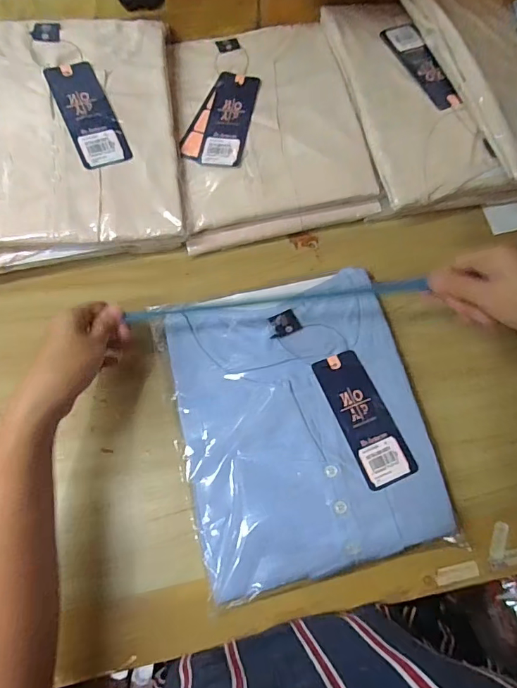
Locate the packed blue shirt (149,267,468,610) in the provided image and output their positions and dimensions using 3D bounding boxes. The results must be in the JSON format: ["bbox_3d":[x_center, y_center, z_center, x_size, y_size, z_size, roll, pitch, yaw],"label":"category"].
[{"bbox_3d":[0.035,0.062,0.408,0.206,0.027,0.255,-14,72,-8],"label":"packed blue shirt"}]

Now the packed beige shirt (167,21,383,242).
[{"bbox_3d":[0.002,-0.245,0.489,0.188,0.020,0.242,-13,74,-5],"label":"packed beige shirt"}]

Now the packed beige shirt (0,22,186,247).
[{"bbox_3d":[-0.186,-0.214,0.447,0.203,0.039,0.249,-8,73,-3],"label":"packed beige shirt"}]

